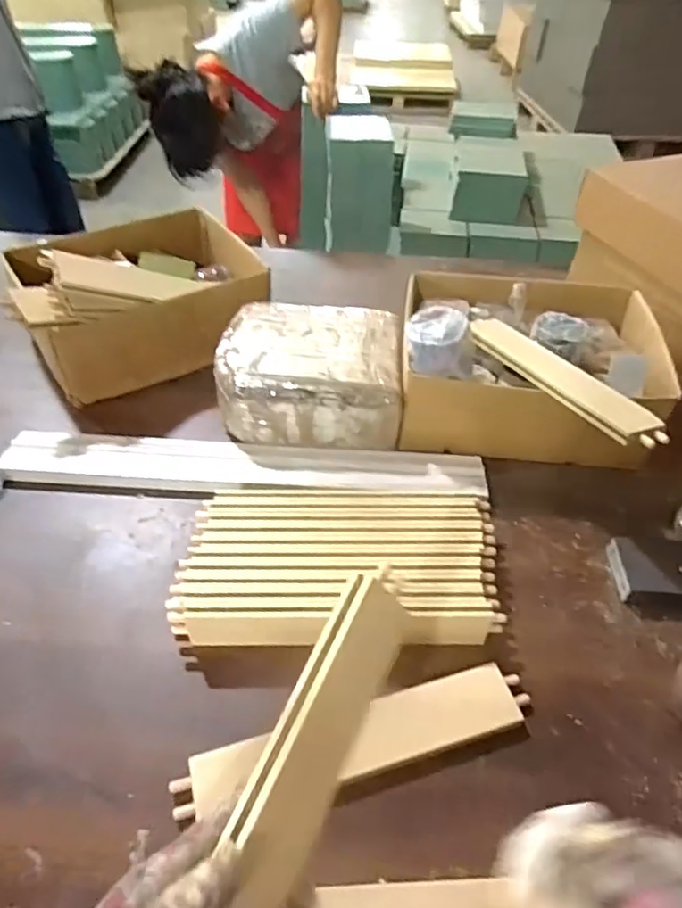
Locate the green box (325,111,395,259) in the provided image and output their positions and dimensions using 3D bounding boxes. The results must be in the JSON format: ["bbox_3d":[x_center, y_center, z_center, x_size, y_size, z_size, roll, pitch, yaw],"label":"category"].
[{"bbox_3d":[0.040,-0.616,1.395,0.157,0.267,0.119,1,45,0],"label":"green box"}]

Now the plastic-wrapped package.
[{"bbox_3d":[-0.043,-0.109,0.804,0.235,0.089,0.191,1,45,-1],"label":"plastic-wrapped package"}]

